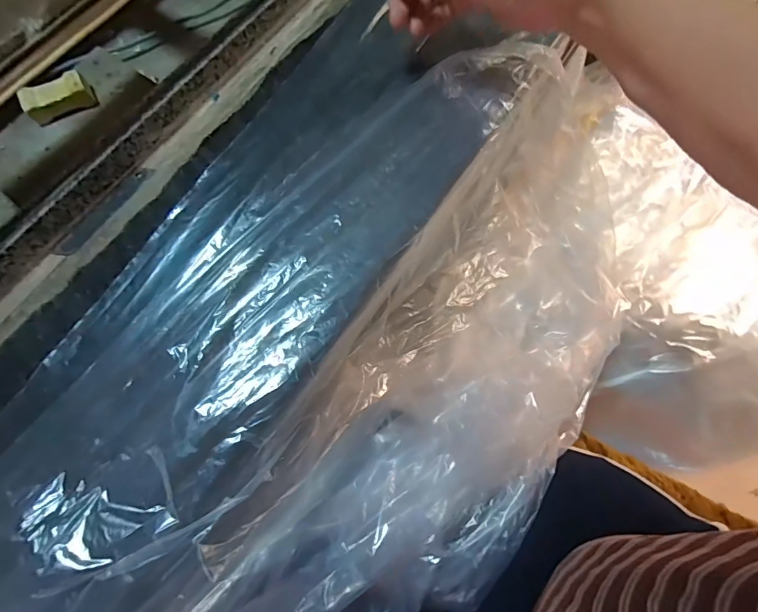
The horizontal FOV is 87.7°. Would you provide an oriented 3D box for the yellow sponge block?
[{"bbox_3d":[-0.260,-0.169,0.320,0.049,0.019,0.021,-26,75,-7],"label":"yellow sponge block"}]

